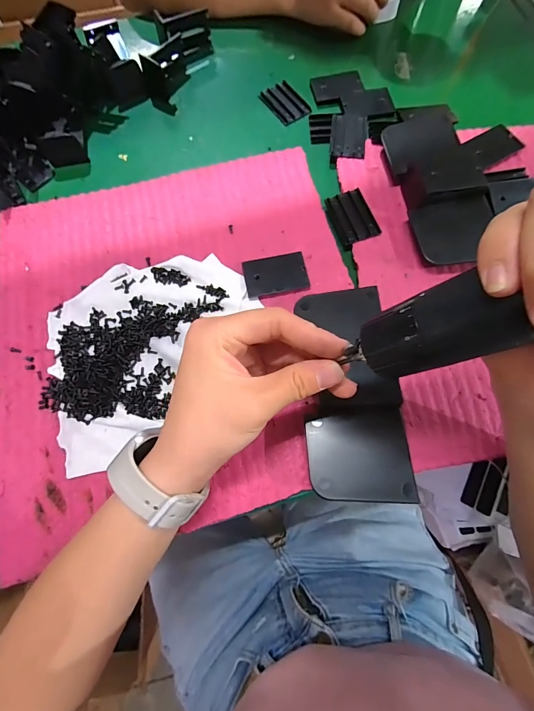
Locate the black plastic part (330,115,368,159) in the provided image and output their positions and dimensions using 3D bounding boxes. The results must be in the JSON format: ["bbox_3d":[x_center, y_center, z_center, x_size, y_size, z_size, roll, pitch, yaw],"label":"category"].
[{"bbox_3d":[0.085,-0.230,0.361,0.036,0.008,0.057,7,73,3],"label":"black plastic part"}]

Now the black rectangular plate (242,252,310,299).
[{"bbox_3d":[0.008,-0.072,0.309,0.054,0.007,0.035,-10,72,-2],"label":"black rectangular plate"}]

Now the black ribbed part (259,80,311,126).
[{"bbox_3d":[0.020,-0.282,0.383,0.037,0.004,0.057,-32,74,-8],"label":"black ribbed part"}]

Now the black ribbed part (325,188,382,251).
[{"bbox_3d":[0.080,-0.131,0.326,0.035,0.008,0.056,-17,73,-4],"label":"black ribbed part"}]

